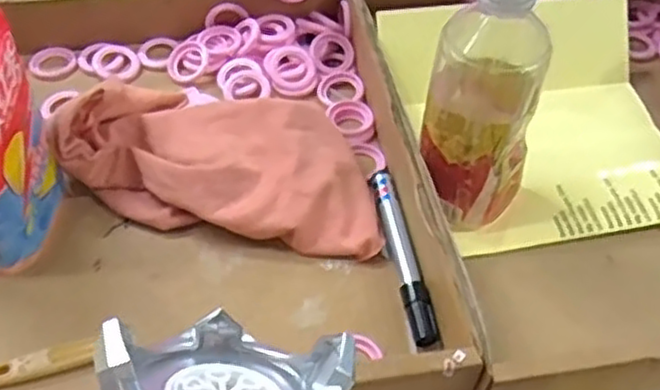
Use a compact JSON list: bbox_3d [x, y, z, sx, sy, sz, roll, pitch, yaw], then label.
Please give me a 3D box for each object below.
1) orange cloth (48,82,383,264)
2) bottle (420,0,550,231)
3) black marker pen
[{"bbox_3d":[-0.068,-0.029,0.502,0.216,0.058,0.110,10,51,5],"label":"orange cloth"},{"bbox_3d":[0.101,-0.065,0.454,0.063,0.177,0.078,21,53,14],"label":"bottle"},{"bbox_3d":[0.046,0.038,0.478,0.016,0.015,0.137,-7,51,-8],"label":"black marker pen"}]

